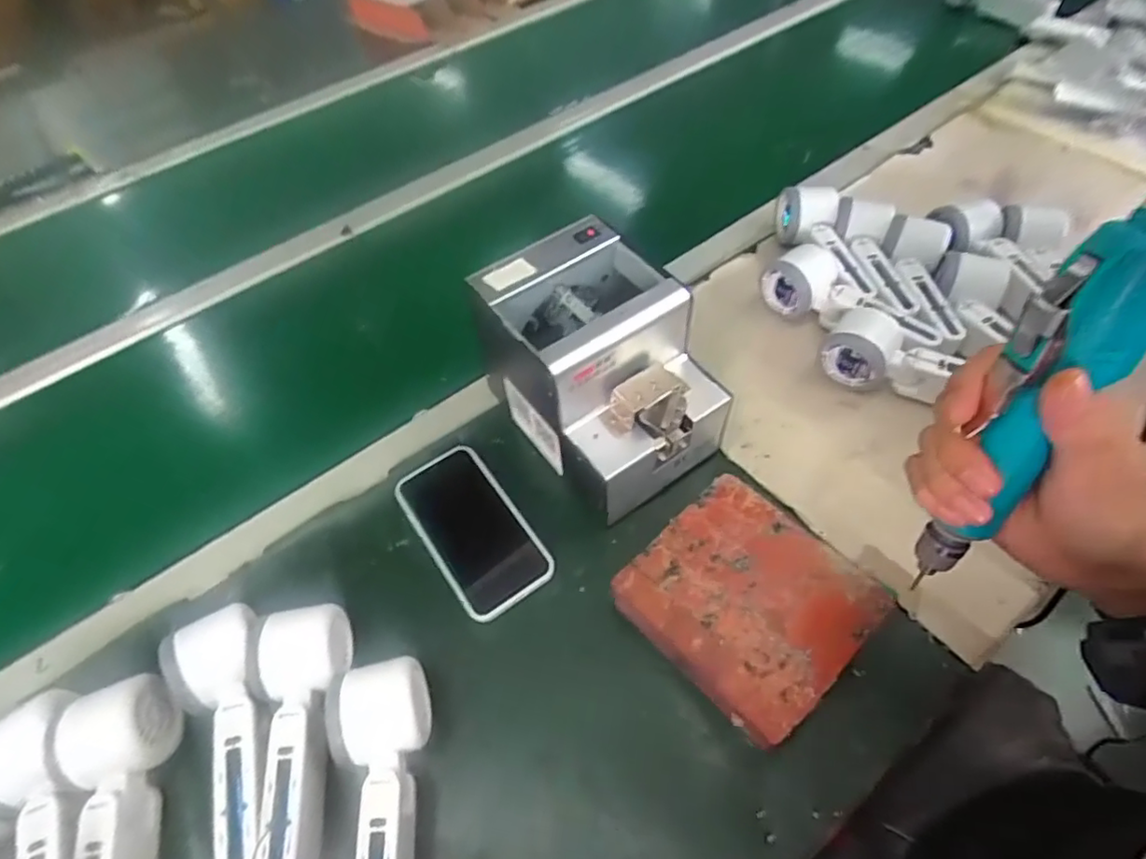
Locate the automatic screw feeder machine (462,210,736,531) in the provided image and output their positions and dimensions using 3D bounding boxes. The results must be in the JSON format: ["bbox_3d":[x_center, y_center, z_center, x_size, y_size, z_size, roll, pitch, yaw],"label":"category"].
[{"bbox_3d":[0.022,-0.045,0.495,0.124,0.151,0.171,-34,59,-17],"label":"automatic screw feeder machine"}]

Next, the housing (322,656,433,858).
[{"bbox_3d":[-0.119,0.228,0.372,0.063,0.053,0.169,-9,55,-1],"label":"housing"}]

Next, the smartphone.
[{"bbox_3d":[-0.082,0.079,0.496,0.074,0.009,0.147,-32,58,-16],"label":"smartphone"}]

